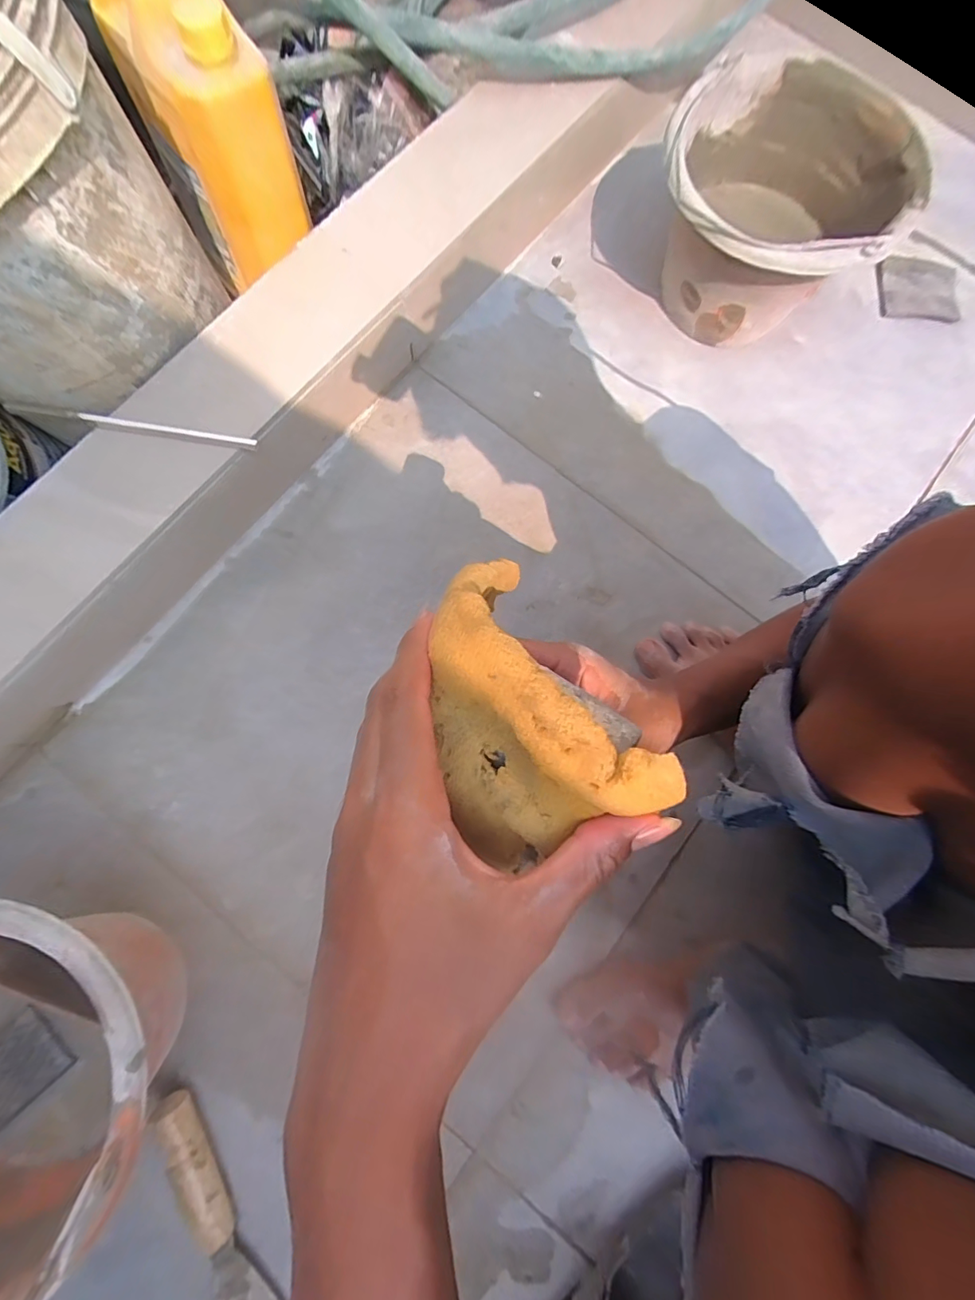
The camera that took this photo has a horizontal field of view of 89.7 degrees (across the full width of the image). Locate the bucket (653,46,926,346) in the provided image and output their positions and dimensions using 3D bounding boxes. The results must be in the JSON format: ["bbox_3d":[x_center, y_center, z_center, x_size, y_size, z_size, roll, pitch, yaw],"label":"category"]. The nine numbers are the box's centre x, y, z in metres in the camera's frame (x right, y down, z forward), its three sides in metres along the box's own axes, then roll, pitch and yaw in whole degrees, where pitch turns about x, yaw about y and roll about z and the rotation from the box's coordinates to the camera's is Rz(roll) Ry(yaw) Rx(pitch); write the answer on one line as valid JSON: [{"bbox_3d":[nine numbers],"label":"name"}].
[{"bbox_3d":[0.317,-0.480,0.569,0.257,0.204,0.251,0,79,-1],"label":"bucket"}]

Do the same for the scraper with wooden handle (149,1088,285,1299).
[{"bbox_3d":[-0.240,0.507,0.430,0.046,0.033,0.222,-27,81,-6],"label":"scraper with wooden handle"}]

